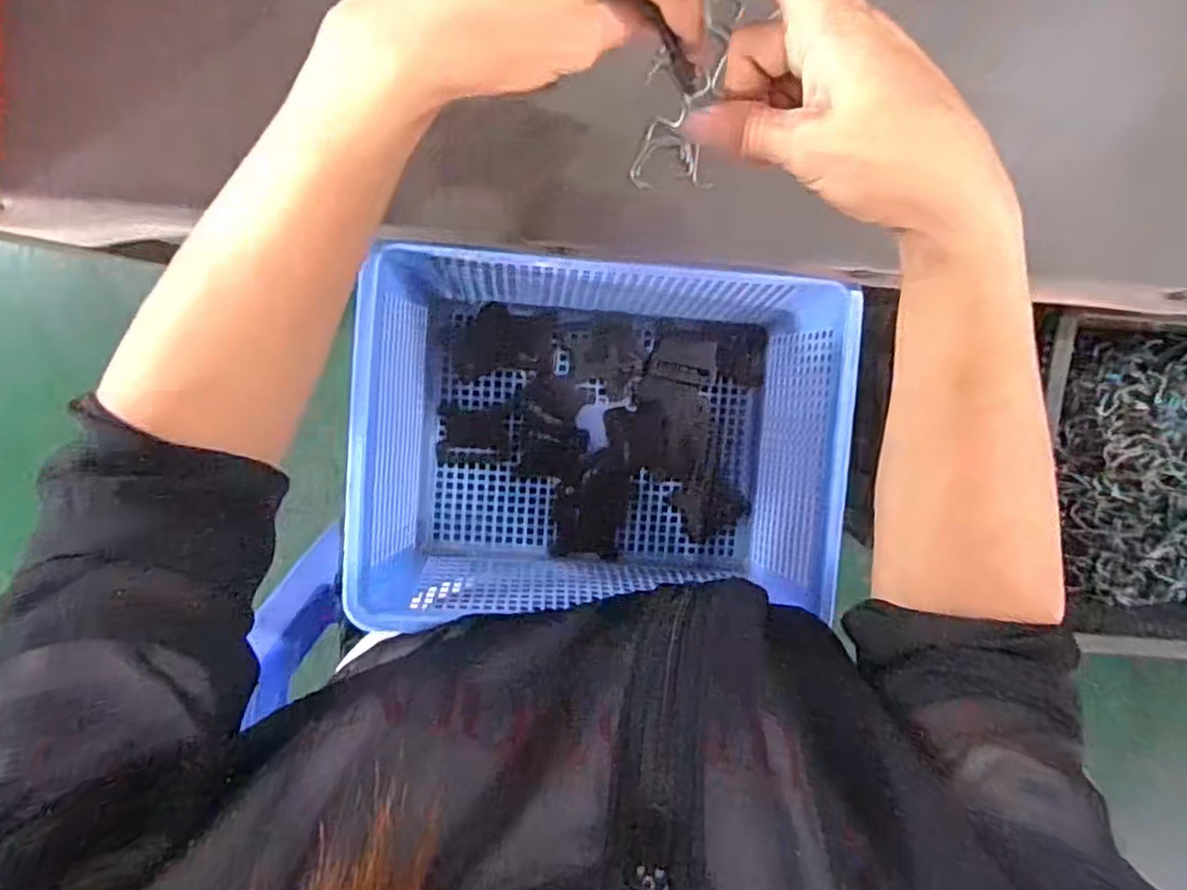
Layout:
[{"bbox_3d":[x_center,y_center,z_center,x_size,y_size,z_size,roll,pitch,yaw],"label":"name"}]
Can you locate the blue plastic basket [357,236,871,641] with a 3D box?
[{"bbox_3d":[0.005,-0.002,0.472,0.300,0.109,0.214,1,98,-3],"label":"blue plastic basket"}]

